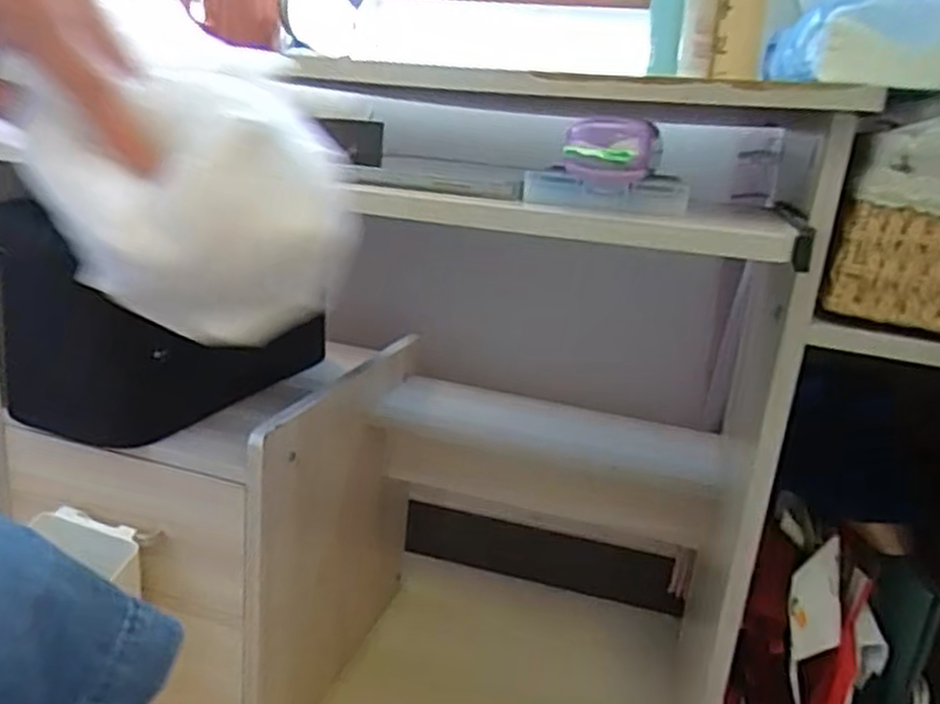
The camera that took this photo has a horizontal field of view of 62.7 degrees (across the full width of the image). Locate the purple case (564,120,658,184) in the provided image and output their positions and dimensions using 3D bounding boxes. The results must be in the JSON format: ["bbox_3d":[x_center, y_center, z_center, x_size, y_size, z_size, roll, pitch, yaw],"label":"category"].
[{"bbox_3d":[0.086,-0.124,0.478,0.054,0.038,0.033,8,18,6],"label":"purple case"}]

